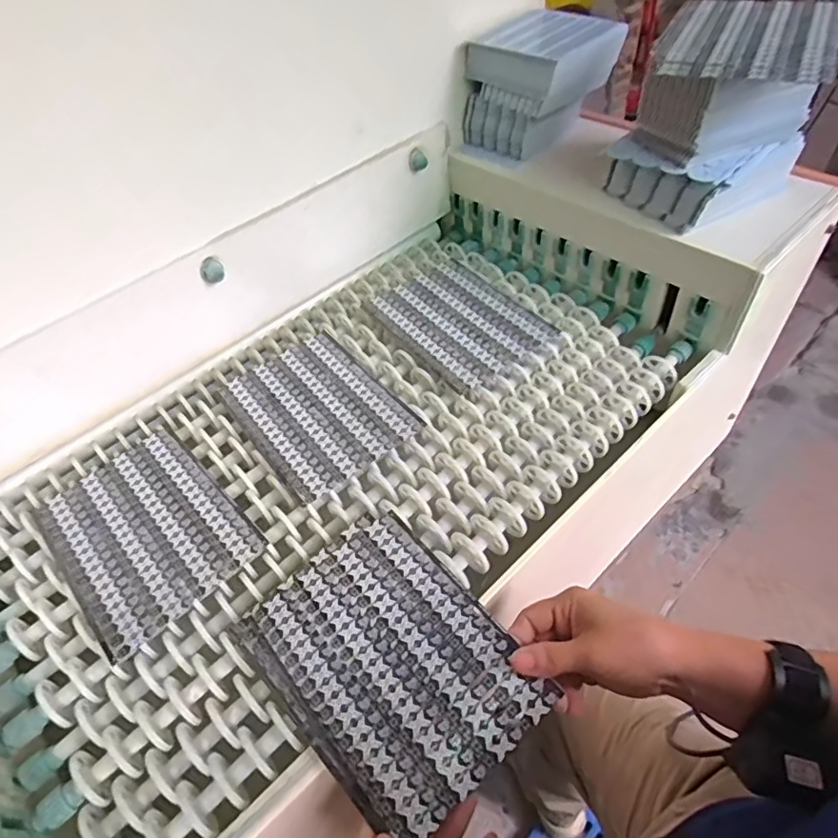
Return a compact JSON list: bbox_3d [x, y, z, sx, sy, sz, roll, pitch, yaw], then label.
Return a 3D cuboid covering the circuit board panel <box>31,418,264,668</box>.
[{"bbox_3d":[-0.248,0.096,0.501,0.140,0.007,0.194,-39,56,-23],"label":"circuit board panel"}]

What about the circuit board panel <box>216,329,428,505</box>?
[{"bbox_3d":[-0.105,-0.014,0.578,0.141,0.008,0.192,-34,54,-20],"label":"circuit board panel"}]

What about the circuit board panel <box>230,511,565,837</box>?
[{"bbox_3d":[-0.023,0.173,0.408,0.150,0.008,0.200,-35,56,-23],"label":"circuit board panel"}]

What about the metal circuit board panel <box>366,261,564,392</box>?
[{"bbox_3d":[0.044,-0.119,0.650,0.142,0.012,0.196,-32,53,-19],"label":"metal circuit board panel"}]

